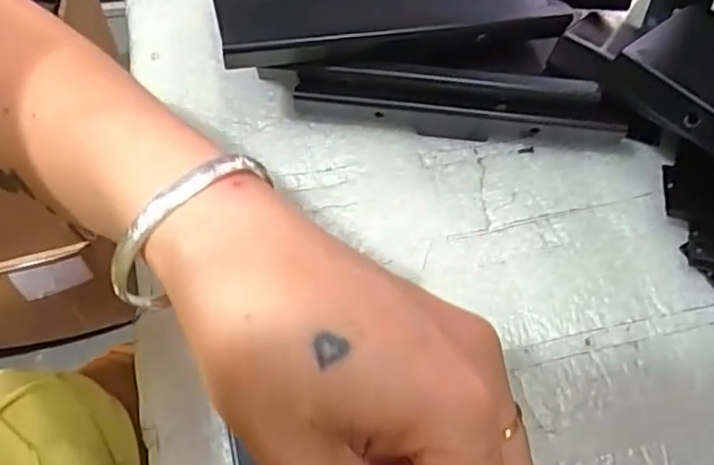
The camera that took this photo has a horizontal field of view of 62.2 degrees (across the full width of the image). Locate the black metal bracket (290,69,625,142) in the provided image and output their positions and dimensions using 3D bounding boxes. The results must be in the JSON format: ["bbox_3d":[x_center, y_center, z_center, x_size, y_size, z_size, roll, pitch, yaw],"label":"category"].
[{"bbox_3d":[0.050,-0.063,0.302,0.159,0.042,0.014,7,62,2],"label":"black metal bracket"}]

